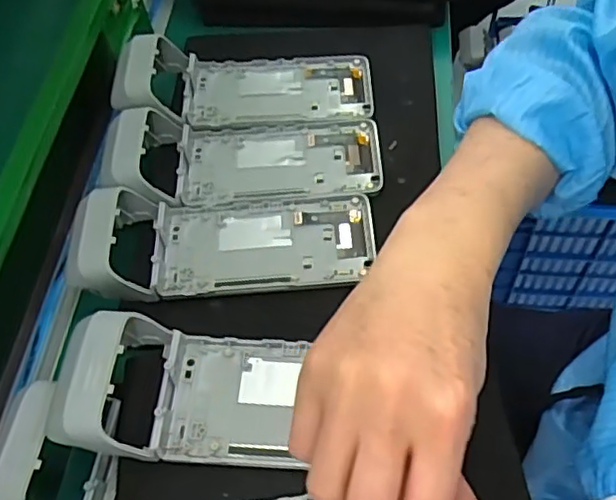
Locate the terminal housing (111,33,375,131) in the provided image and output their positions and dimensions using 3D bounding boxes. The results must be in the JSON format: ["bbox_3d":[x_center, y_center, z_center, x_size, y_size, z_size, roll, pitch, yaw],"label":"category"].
[{"bbox_3d":[-0.055,-0.149,0.570,0.229,0.049,0.086,1,54,-10],"label":"terminal housing"}]

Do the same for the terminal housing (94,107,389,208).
[{"bbox_3d":[-0.052,-0.085,0.517,0.221,0.052,0.082,-6,55,1],"label":"terminal housing"}]

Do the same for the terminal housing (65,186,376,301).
[{"bbox_3d":[-0.064,-0.013,0.477,0.225,0.051,0.083,-7,55,1],"label":"terminal housing"}]

